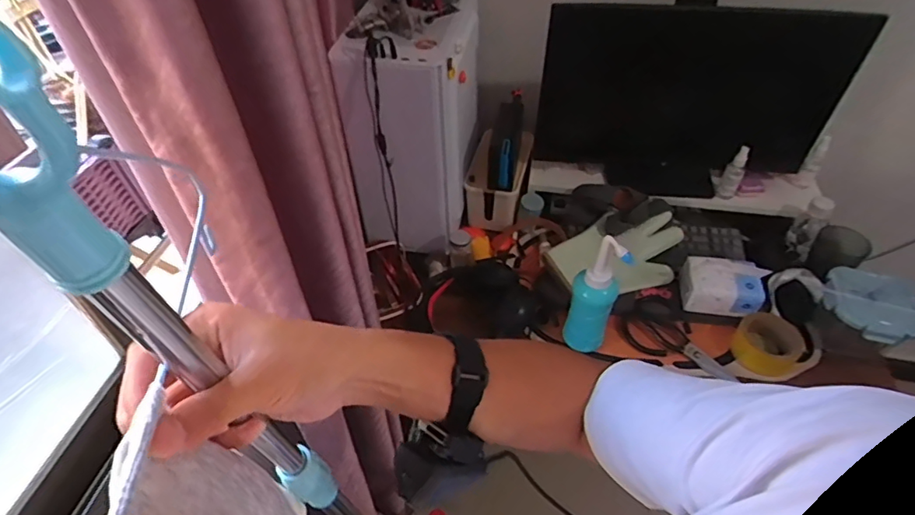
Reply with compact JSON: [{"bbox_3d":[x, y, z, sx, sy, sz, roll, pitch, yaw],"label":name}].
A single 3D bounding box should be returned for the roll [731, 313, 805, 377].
[{"bbox_3d":[0.543,0.145,0.921,0.105,0.054,0.102,0,46,0],"label":"roll"}]

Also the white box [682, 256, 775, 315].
[{"bbox_3d":[0.478,0.050,0.953,0.127,0.088,0.074,10,47,10],"label":"white box"}]

